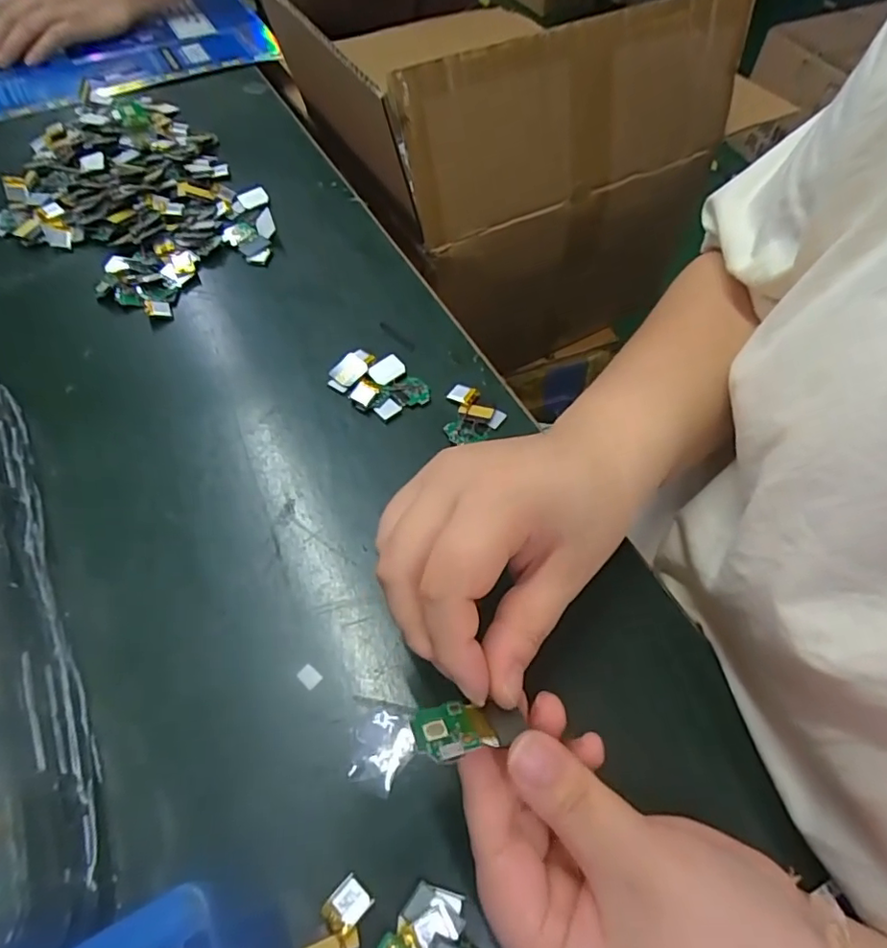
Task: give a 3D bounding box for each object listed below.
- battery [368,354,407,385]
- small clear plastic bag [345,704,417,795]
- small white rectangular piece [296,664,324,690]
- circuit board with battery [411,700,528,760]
[{"bbox_3d":[-0.037,-0.069,0.371,0.022,0.004,0.018,-37,65,-22],"label":"battery"},{"bbox_3d":[-0.028,0.122,0.253,0.029,0.006,0.033,0,57,-2],"label":"small clear plastic bag"},{"bbox_3d":[-0.064,0.096,0.270,0.011,0.004,0.008,36,63,19],"label":"small white rectangular piece"},{"bbox_3d":[0.009,0.083,0.186,0.036,0.006,0.023,-4,17,-16],"label":"circuit board with battery"}]

